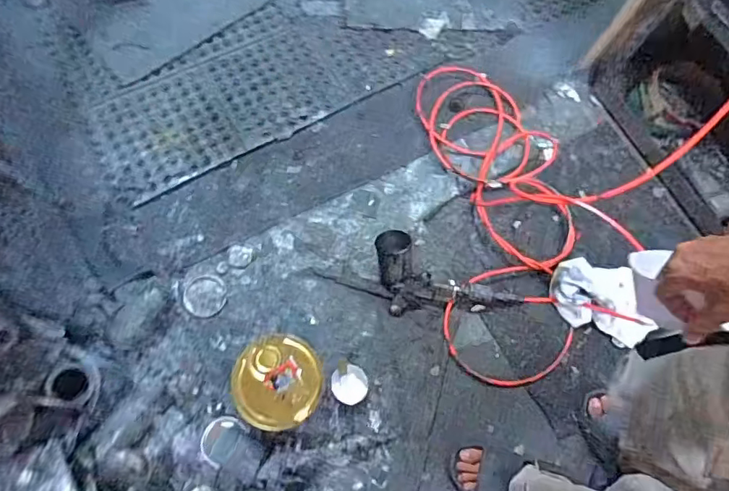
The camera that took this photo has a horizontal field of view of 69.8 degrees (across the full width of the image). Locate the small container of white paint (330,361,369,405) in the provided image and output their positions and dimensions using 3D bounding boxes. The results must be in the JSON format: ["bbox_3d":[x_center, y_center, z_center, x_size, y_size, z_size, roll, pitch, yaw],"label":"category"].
[{"bbox_3d":[-0.031,0.290,1.093,0.080,0.058,0.079,24,72,6],"label":"small container of white paint"}]

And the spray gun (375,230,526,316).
[{"bbox_3d":[0.179,0.092,1.165,0.347,0.085,0.166,20,74,-8],"label":"spray gun"}]

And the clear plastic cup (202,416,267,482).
[{"bbox_3d":[-0.259,0.401,1.023,0.134,0.093,0.096,23,72,5],"label":"clear plastic cup"}]

